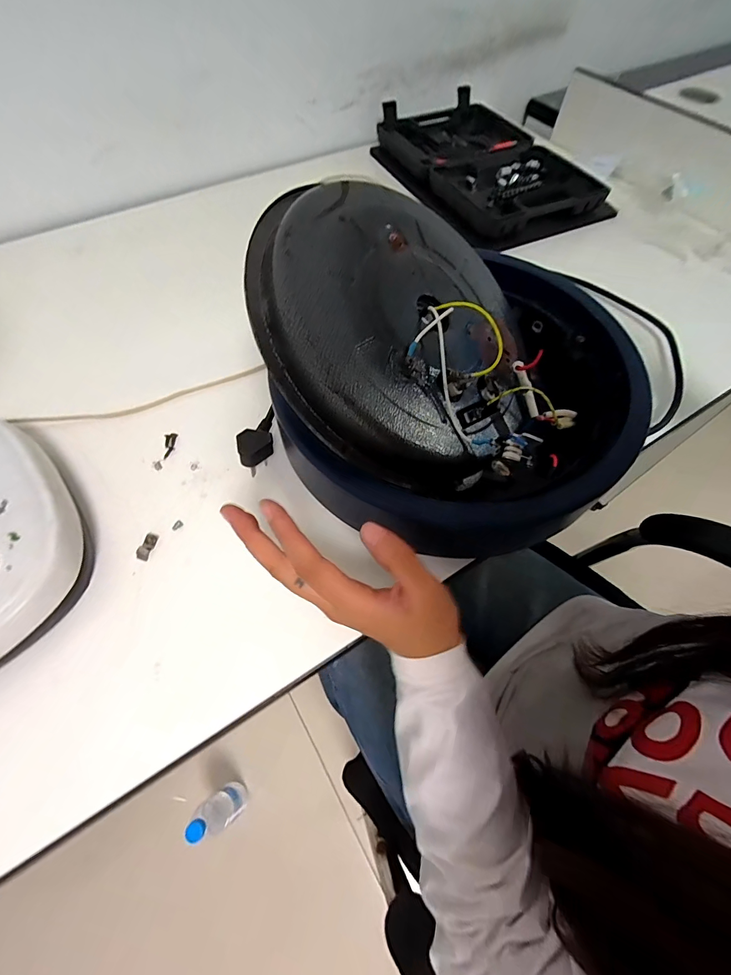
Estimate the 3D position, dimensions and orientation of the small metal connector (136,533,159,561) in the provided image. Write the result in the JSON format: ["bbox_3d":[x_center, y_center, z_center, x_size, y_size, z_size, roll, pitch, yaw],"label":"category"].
[{"bbox_3d":[-0.183,0.049,0.324,0.010,0.004,0.022,15,62,7],"label":"small metal connector"}]

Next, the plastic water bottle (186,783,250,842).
[{"bbox_3d":[-0.278,0.610,0.726,0.064,0.197,0.056,-30,66,-16],"label":"plastic water bottle"}]

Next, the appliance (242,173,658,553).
[{"bbox_3d":[0.084,-0.104,0.304,0.302,0.145,0.275,-25,65,-14],"label":"appliance"}]

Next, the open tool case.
[{"bbox_3d":[0.191,-0.521,0.623,0.253,0.045,0.377,-20,64,-12],"label":"open tool case"}]

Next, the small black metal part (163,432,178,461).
[{"bbox_3d":[-0.190,-0.041,0.375,0.010,0.004,0.029,1,61,-1],"label":"small black metal part"}]

